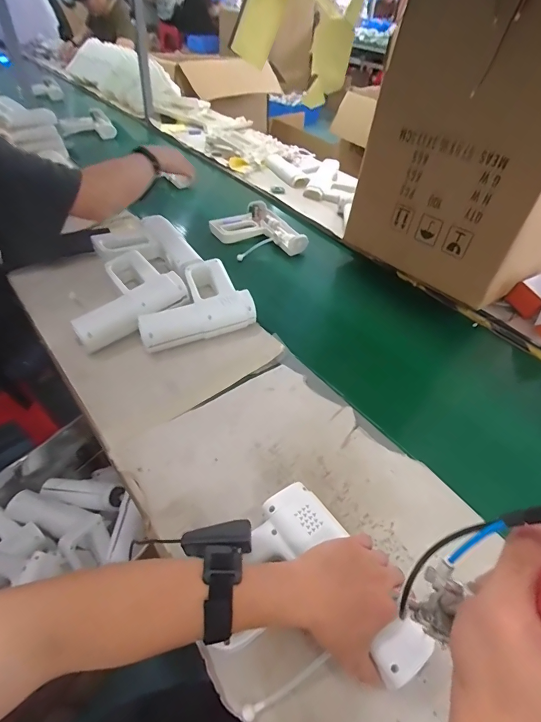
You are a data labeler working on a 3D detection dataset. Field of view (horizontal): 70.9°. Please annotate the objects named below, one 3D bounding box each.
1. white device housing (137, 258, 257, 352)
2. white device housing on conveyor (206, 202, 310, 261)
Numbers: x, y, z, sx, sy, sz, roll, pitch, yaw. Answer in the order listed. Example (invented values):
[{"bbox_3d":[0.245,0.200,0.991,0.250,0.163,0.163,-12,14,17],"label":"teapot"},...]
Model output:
[{"bbox_3d":[-0.154,-0.108,0.739,0.210,0.064,0.194,-16,49,-18],"label":"white device housing"},{"bbox_3d":[-0.042,-0.338,0.996,0.214,0.058,0.219,-10,48,-13],"label":"white device housing on conveyor"}]

